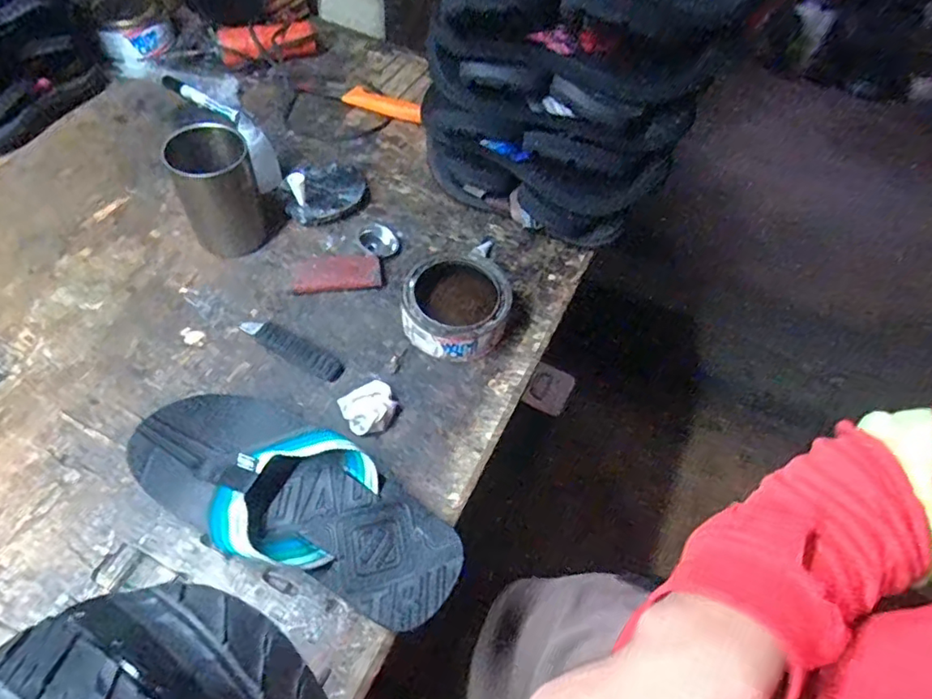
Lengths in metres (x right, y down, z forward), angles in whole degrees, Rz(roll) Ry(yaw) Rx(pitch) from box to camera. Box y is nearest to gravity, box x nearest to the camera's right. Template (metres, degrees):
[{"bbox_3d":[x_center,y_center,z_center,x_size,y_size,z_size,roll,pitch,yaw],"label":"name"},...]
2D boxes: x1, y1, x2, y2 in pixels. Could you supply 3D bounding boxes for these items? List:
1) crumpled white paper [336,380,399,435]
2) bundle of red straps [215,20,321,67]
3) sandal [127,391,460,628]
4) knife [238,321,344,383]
[{"bbox_3d":[-0.083,0.052,0.497,0.045,0.026,0.037,-28,63,-20],"label":"crumpled white paper"},{"bbox_3d":[-0.268,-0.418,0.772,0.127,0.040,0.054,-9,58,-10],"label":"bundle of red straps"},{"bbox_3d":[-0.125,0.116,0.432,0.252,0.064,0.107,29,60,14],"label":"sandal"},{"bbox_3d":[-0.161,-0.005,0.533,0.106,0.012,0.030,29,60,14],"label":"knife"}]

